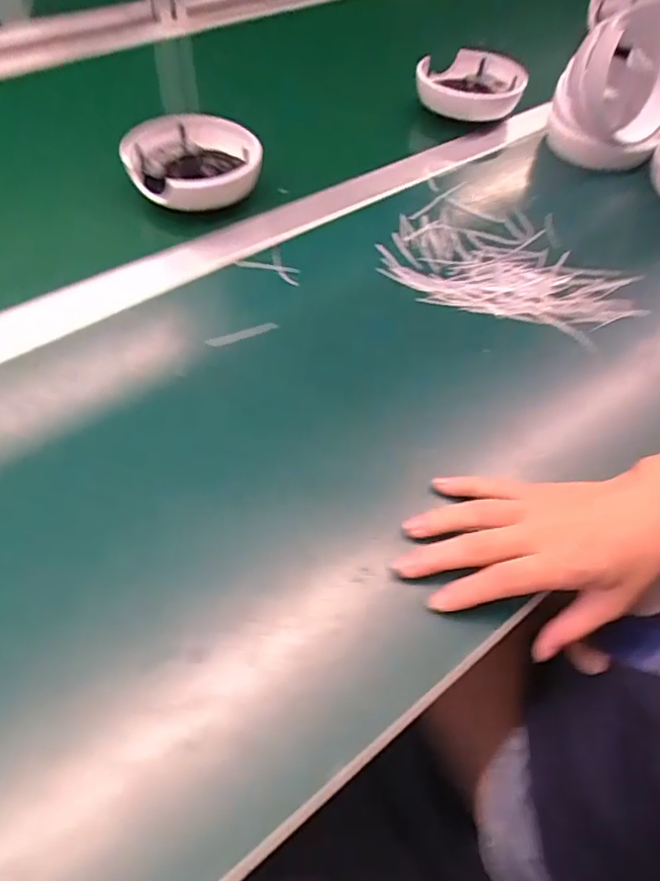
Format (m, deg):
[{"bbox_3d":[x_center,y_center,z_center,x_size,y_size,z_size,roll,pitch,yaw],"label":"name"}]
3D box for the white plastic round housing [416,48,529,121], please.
[{"bbox_3d":[0.167,-0.425,0.688,0.120,0.032,0.149,14,54,7],"label":"white plastic round housing"}]

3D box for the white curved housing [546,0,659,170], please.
[{"bbox_3d":[0.303,-0.367,0.608,0.114,0.118,0.078,27,57,16],"label":"white curved housing"}]

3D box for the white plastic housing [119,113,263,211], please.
[{"bbox_3d":[-0.122,-0.253,0.527,0.115,0.039,0.122,-5,54,-7],"label":"white plastic housing"}]

